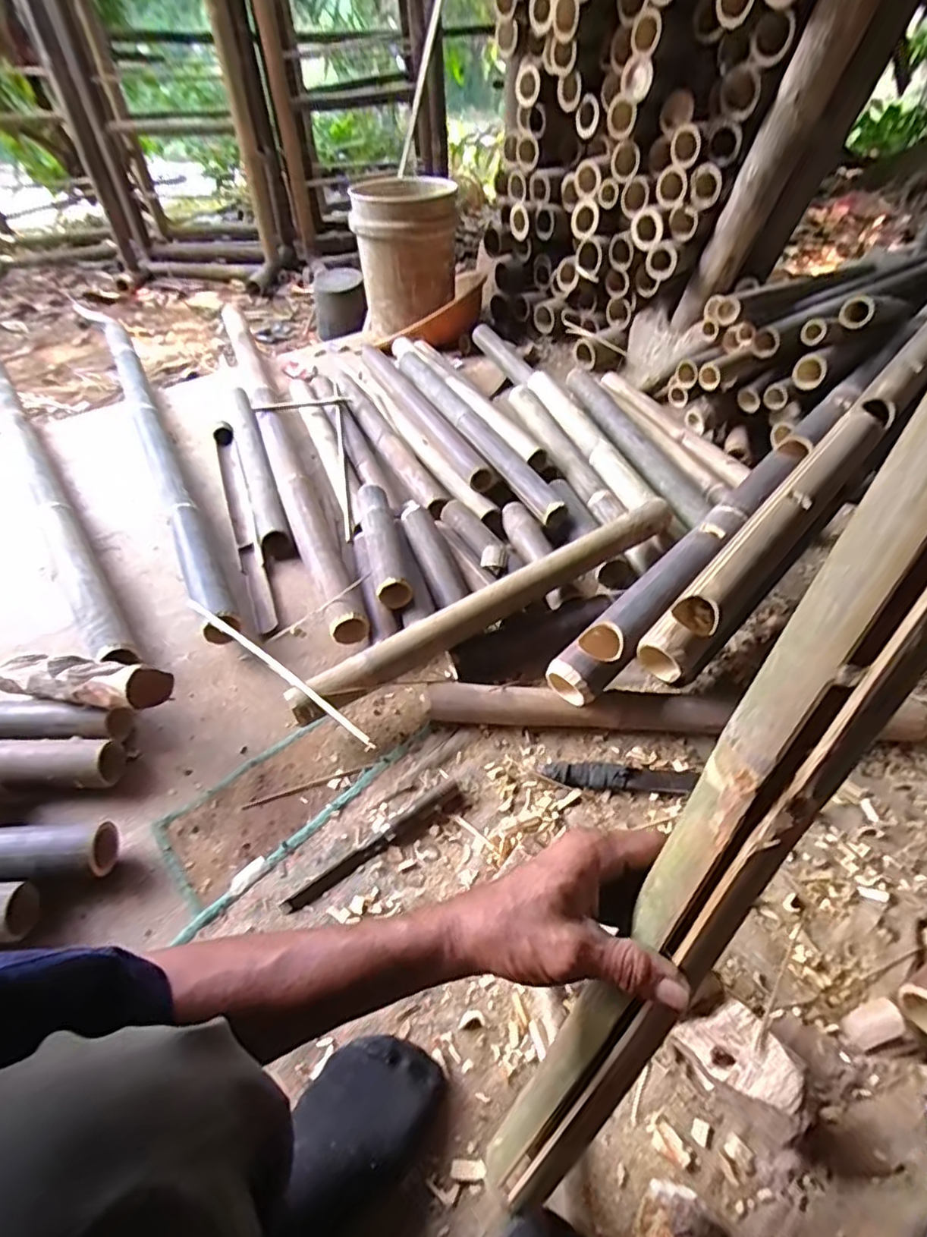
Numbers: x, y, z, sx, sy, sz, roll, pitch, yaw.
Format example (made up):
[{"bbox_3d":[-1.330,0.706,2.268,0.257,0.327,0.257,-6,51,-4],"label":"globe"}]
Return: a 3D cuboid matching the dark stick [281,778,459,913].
[{"bbox_3d":[-0.107,0.273,0.717,0.241,0.010,0.024,-33,55,-20],"label":"dark stick"}]

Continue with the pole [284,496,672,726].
[{"bbox_3d":[0.049,-0.027,0.877,0.654,0.062,0.052,-26,52,-21],"label":"pole"}]

